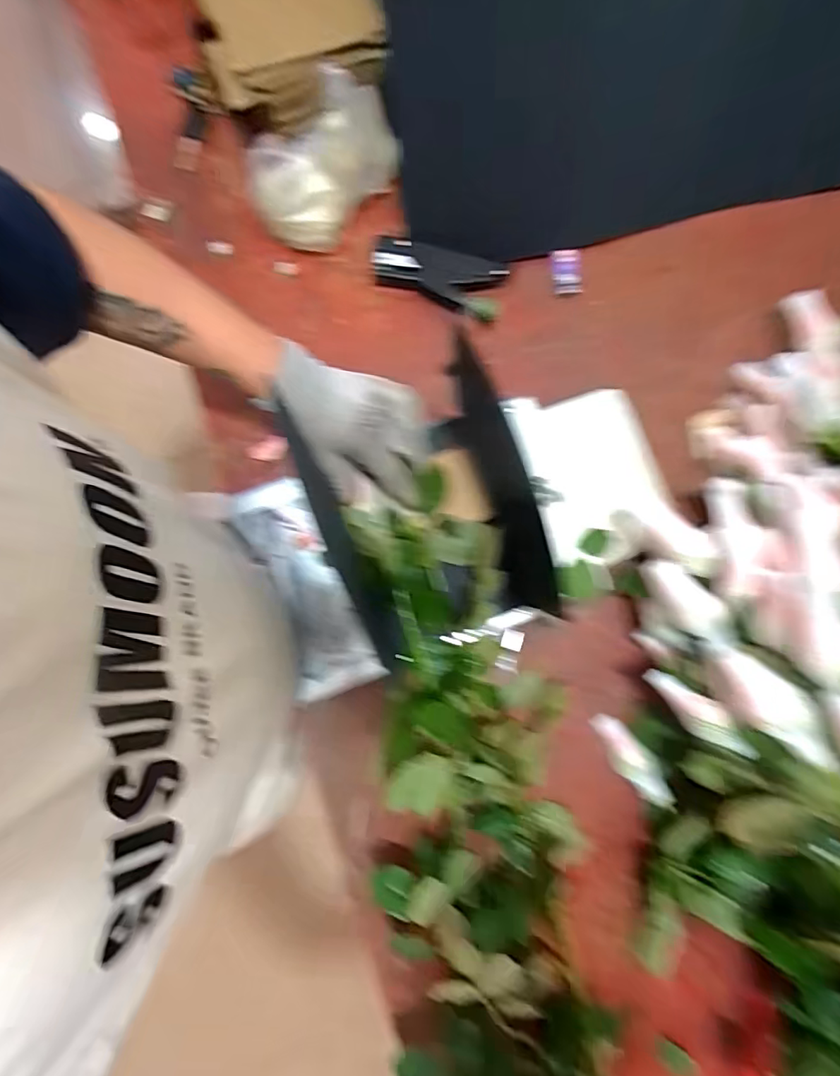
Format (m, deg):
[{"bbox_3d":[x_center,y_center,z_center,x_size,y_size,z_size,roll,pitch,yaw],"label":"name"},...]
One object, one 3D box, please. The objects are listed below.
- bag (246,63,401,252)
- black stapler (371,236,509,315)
[{"bbox_3d":[-0.096,-0.381,0.541,0.156,0.122,0.108,-15,84,-4],"label":"bag"},{"bbox_3d":[0.020,-0.295,0.594,0.141,0.023,0.065,20,83,1],"label":"black stapler"}]

